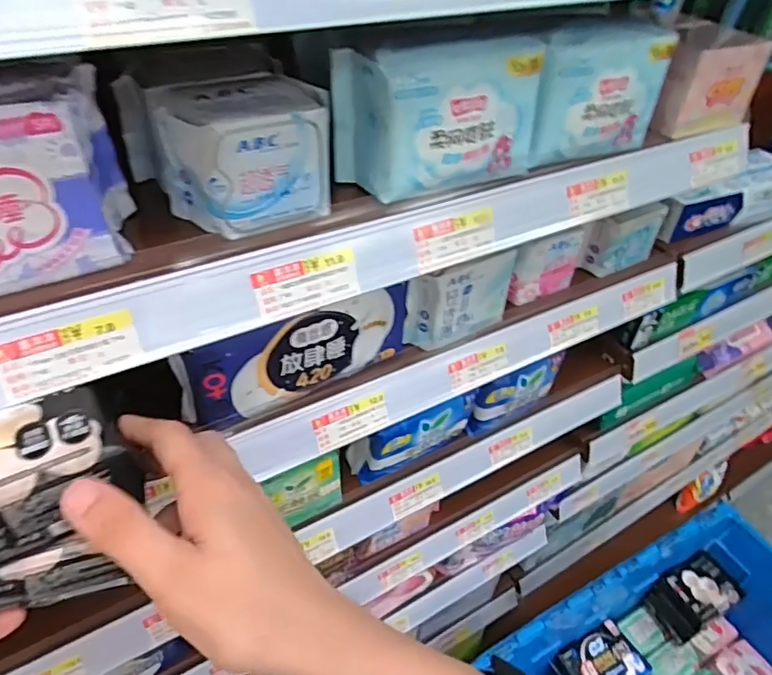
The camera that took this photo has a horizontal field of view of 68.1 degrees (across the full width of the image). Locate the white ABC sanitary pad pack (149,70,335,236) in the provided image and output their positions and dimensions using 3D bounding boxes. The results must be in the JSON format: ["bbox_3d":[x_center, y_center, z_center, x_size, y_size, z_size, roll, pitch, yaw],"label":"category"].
[{"bbox_3d":[-0.079,-0.105,0.328,0.094,0.065,0.061,-19,48,-24],"label":"white ABC sanitary pad pack"}]

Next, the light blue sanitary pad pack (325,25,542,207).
[{"bbox_3d":[0.036,-0.143,0.360,0.127,0.084,0.051,-17,48,-23],"label":"light blue sanitary pad pack"}]

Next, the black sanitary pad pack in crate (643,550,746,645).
[{"bbox_3d":[0.553,0.469,1.031,0.129,0.091,0.097,-19,48,-24],"label":"black sanitary pad pack in crate"}]

